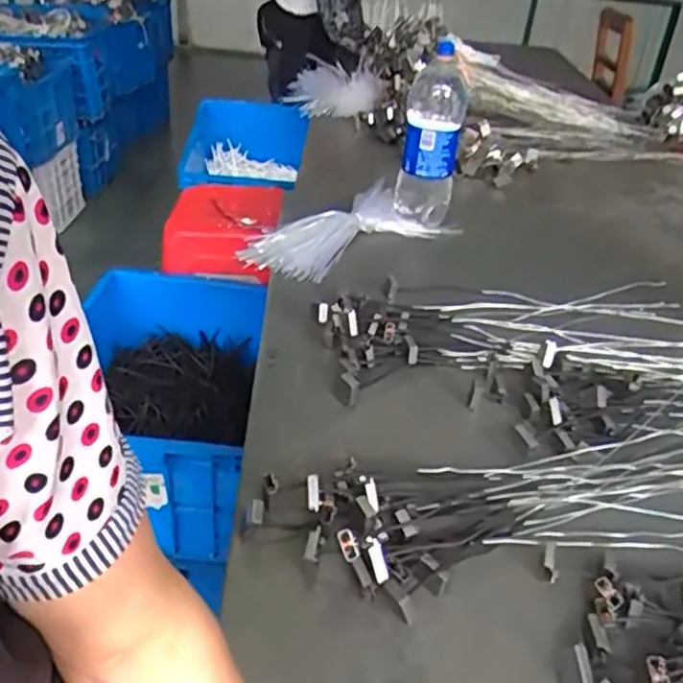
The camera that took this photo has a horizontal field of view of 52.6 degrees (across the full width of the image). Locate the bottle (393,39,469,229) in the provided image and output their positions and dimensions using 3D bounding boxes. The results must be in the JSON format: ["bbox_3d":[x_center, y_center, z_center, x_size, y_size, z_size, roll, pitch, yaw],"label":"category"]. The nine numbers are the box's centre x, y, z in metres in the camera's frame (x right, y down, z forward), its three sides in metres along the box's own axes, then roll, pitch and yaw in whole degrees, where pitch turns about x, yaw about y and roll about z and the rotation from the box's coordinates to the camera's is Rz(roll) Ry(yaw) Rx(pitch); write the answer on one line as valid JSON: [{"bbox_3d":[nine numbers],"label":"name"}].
[{"bbox_3d":[0.169,-0.382,1.309,0.110,0.286,0.100,10,34,7],"label":"bottle"}]

